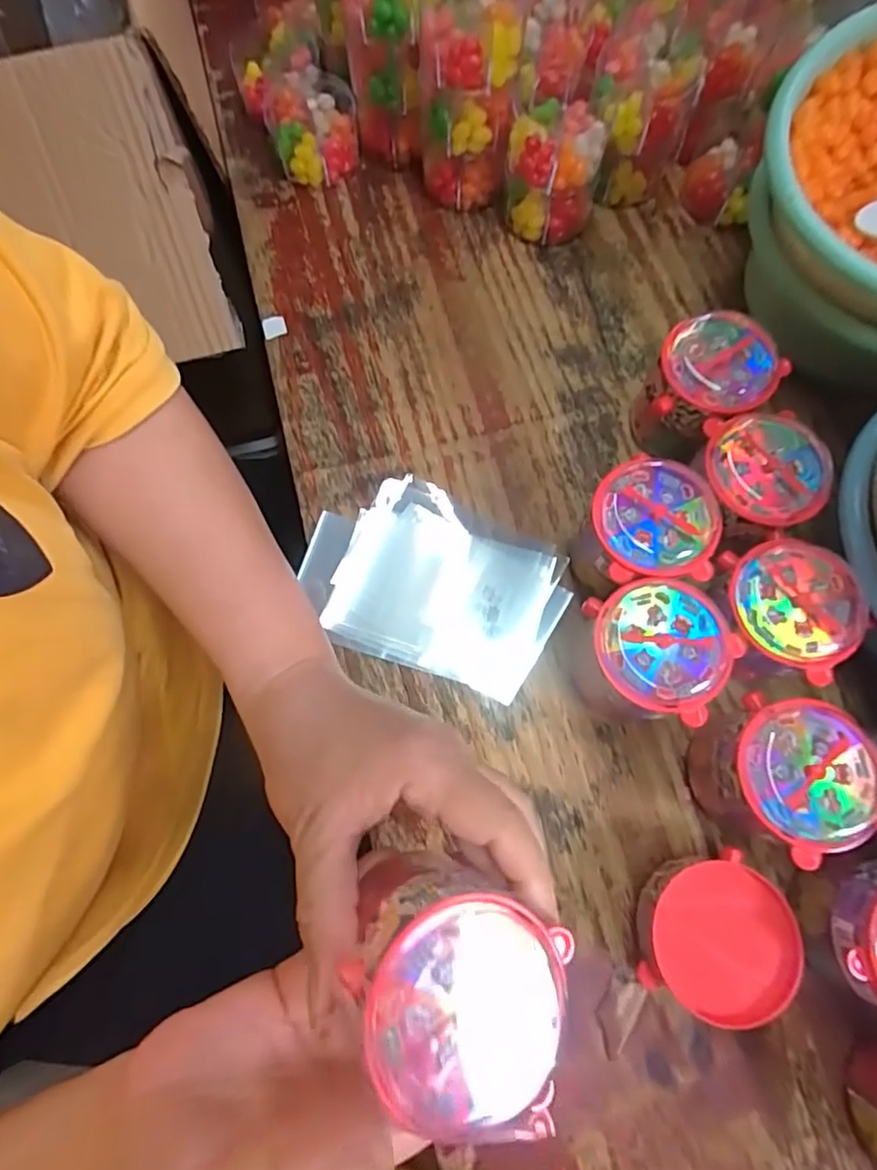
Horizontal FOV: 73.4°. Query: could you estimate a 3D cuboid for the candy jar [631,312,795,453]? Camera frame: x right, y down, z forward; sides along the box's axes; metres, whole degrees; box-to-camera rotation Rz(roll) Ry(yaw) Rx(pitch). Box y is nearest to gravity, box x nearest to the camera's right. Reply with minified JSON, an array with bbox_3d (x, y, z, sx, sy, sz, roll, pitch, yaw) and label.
[{"bbox_3d":[0.159,-0.115,0.363,0.064,0.073,0.066,-1,73,2],"label":"candy jar"}]

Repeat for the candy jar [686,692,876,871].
[{"bbox_3d":[0.167,0.092,0.294,0.065,0.067,0.067,-1,73,2],"label":"candy jar"}]

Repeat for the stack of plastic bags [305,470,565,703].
[{"bbox_3d":[-0.004,-0.003,0.361,0.153,0.005,0.109,22,75,9],"label":"stack of plastic bags"}]

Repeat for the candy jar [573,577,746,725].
[{"bbox_3d":[0.111,0.039,0.313,0.064,0.065,0.068,-1,73,2],"label":"candy jar"}]

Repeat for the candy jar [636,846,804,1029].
[{"bbox_3d":[0.131,0.167,0.287,0.067,0.037,0.068,-1,73,2],"label":"candy jar"}]

